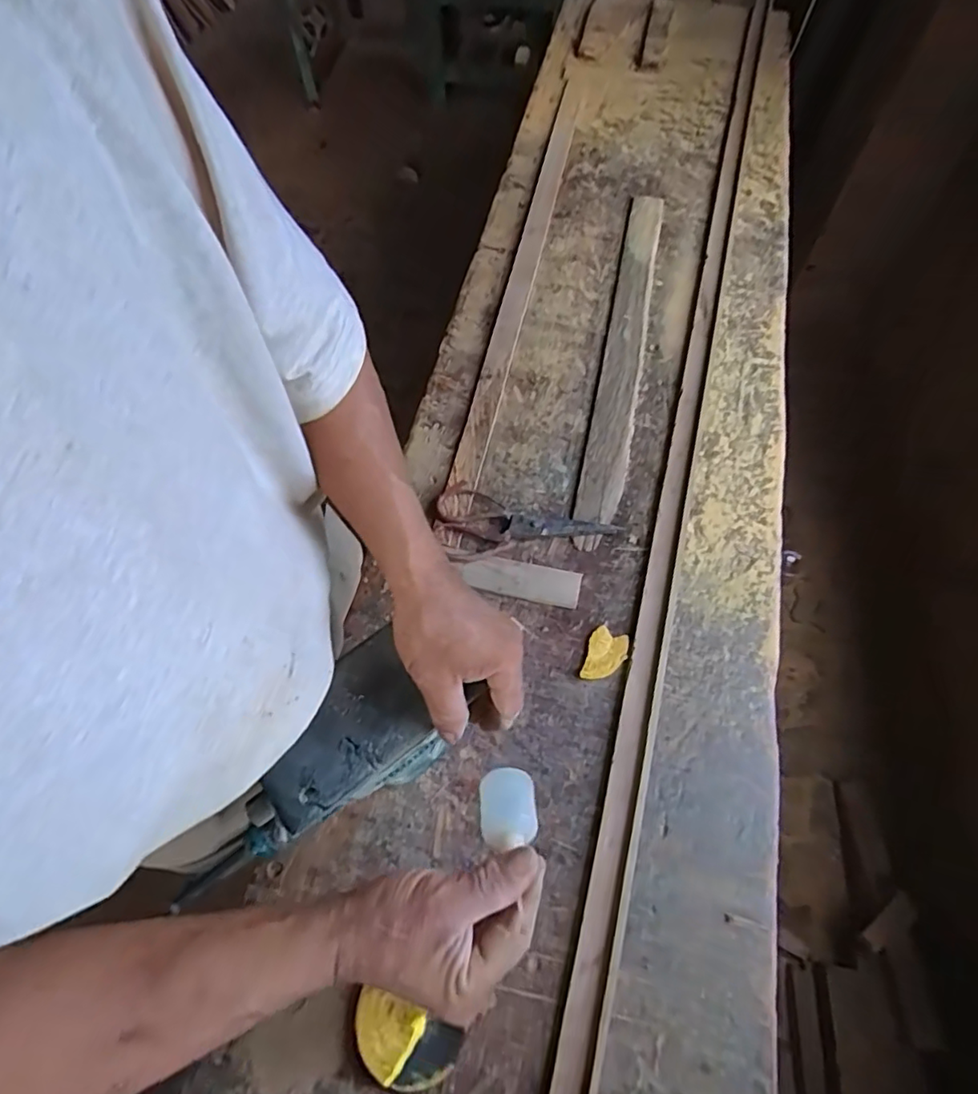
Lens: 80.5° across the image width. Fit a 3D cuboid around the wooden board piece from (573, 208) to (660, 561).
[{"bbox_3d":[0.190,-0.282,0.810,0.055,0.014,0.634,12,65,5],"label":"wooden board piece"}]

